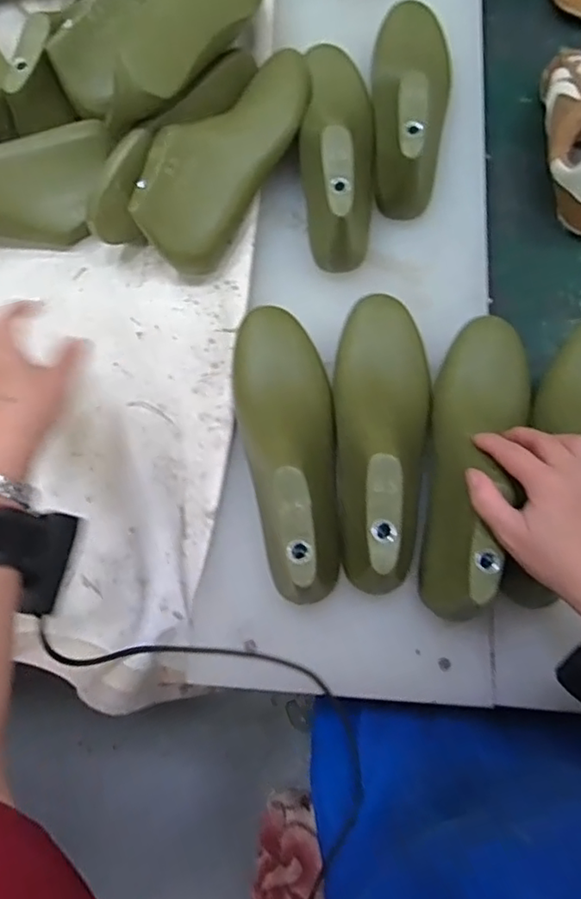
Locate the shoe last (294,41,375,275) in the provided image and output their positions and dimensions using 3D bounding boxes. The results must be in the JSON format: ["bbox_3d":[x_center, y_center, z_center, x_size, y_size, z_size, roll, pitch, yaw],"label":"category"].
[{"bbox_3d":[0.047,-0.298,0.586,0.069,0.097,0.256,-1,73,2],"label":"shoe last"}]

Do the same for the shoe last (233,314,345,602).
[{"bbox_3d":[-0.004,-0.008,0.493,0.080,0.095,0.255,-7,72,0],"label":"shoe last"}]

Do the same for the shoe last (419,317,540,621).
[{"bbox_3d":[0.146,0.001,0.478,0.076,0.074,0.250,13,67,4],"label":"shoe last"}]

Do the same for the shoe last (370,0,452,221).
[{"bbox_3d":[0.120,-0.360,0.596,0.083,0.085,0.251,7,73,5],"label":"shoe last"}]

